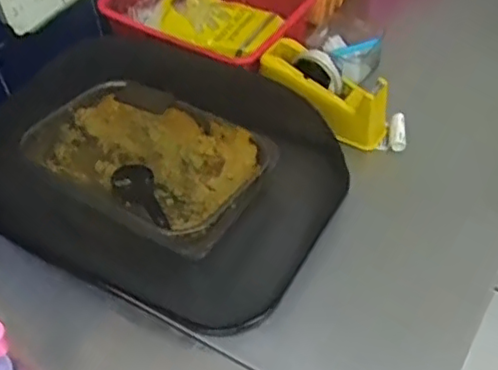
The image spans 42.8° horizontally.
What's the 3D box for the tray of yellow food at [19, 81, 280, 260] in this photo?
[{"bbox_3d":[-0.137,-0.030,0.834,0.311,0.059,0.213,17,52,18],"label":"tray of yellow food"}]

